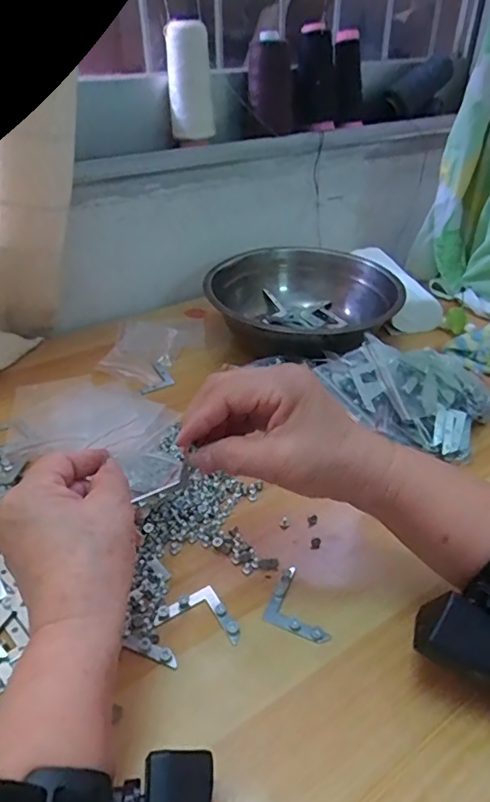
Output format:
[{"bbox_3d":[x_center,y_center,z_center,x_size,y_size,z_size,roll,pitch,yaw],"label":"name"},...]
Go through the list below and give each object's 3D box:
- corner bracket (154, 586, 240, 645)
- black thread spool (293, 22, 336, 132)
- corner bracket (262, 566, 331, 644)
[{"bbox_3d":[-0.027,0.131,0.332,0.053,0.004,0.032,8,38,10],"label":"corner bracket"},{"bbox_3d":[0.093,-0.425,0.692,0.052,0.113,0.040,6,39,10],"label":"black thread spool"},{"bbox_3d":[0.038,0.129,0.335,0.040,0.004,0.042,15,39,19],"label":"corner bracket"}]

